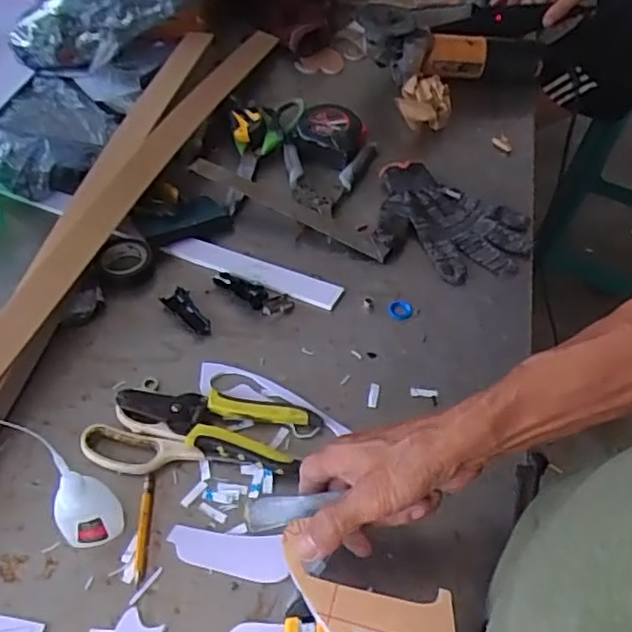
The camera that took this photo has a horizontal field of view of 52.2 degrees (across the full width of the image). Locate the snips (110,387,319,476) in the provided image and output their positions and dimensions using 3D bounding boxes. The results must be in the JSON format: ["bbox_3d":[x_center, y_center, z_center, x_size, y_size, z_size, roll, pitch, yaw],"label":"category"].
[{"bbox_3d":[-0.087,0.088,0.557,0.165,0.019,0.063,13,50,11],"label":"snips"}]

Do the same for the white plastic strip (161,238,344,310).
[{"bbox_3d":[-0.068,-0.050,0.685,0.196,0.007,0.033,19,62,14],"label":"white plastic strip"}]

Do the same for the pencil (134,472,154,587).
[{"bbox_3d":[-0.133,0.161,0.501,0.009,0.007,0.088,-3,49,-3],"label":"pencil"}]

